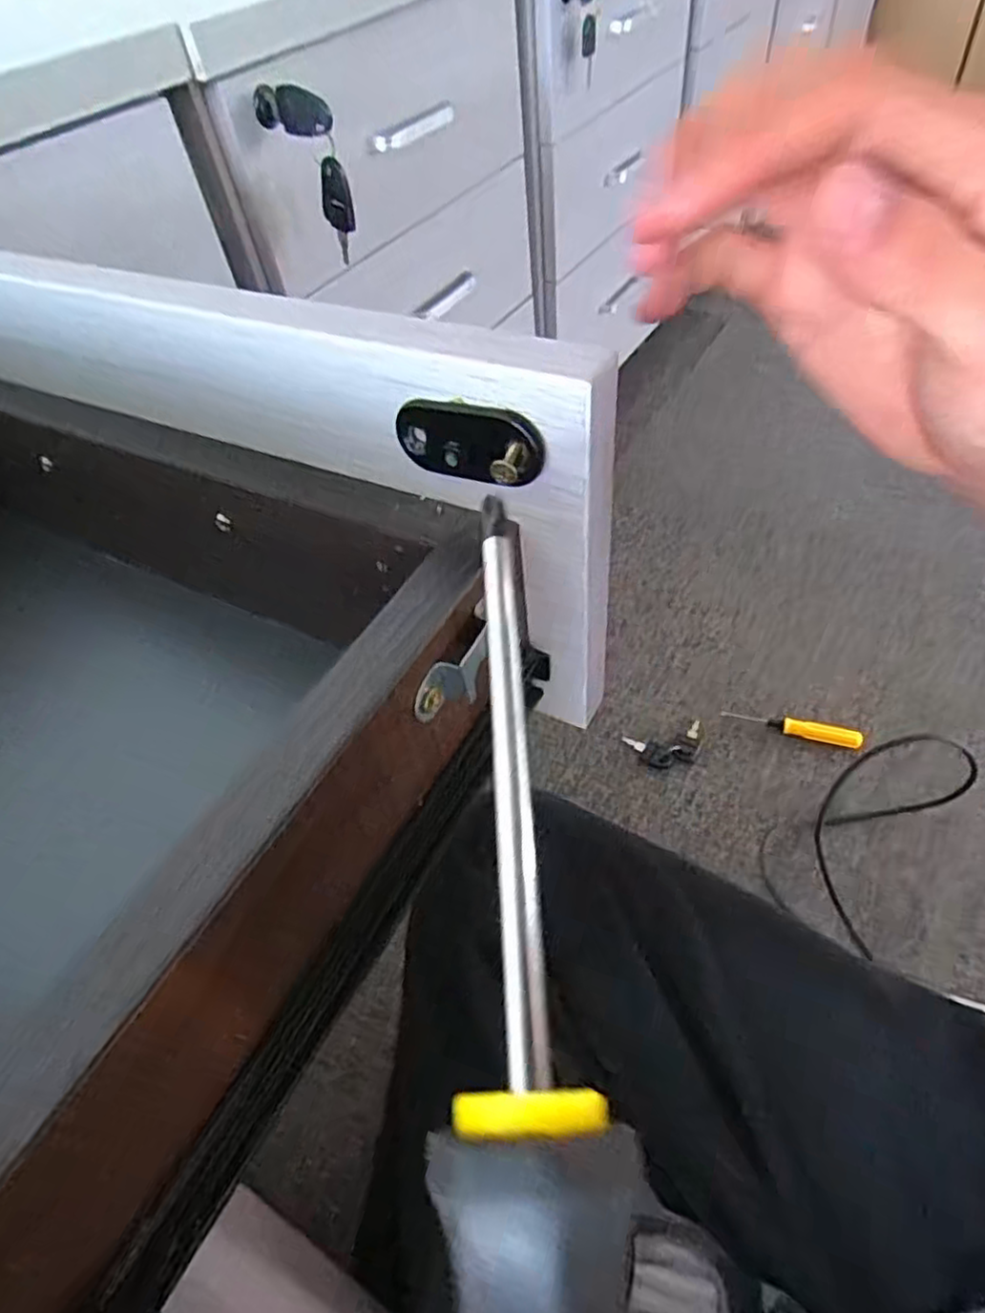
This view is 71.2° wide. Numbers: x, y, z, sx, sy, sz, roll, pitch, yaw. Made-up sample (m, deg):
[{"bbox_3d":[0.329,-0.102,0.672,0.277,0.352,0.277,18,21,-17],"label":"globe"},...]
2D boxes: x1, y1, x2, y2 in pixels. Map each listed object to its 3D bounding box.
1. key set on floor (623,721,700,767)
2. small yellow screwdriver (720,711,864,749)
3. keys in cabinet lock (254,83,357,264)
[{"bbox_3d":[0.172,0.088,0.677,0.073,0.008,0.041,-13,49,-3],"label":"key set on floor"},{"bbox_3d":[0.291,0.067,0.672,0.125,0.012,0.018,12,53,18],"label":"small yellow screwdriver"},{"bbox_3d":[-0.124,-0.325,0.463,0.019,0.089,0.064,-39,55,-23],"label":"keys in cabinet lock"}]

